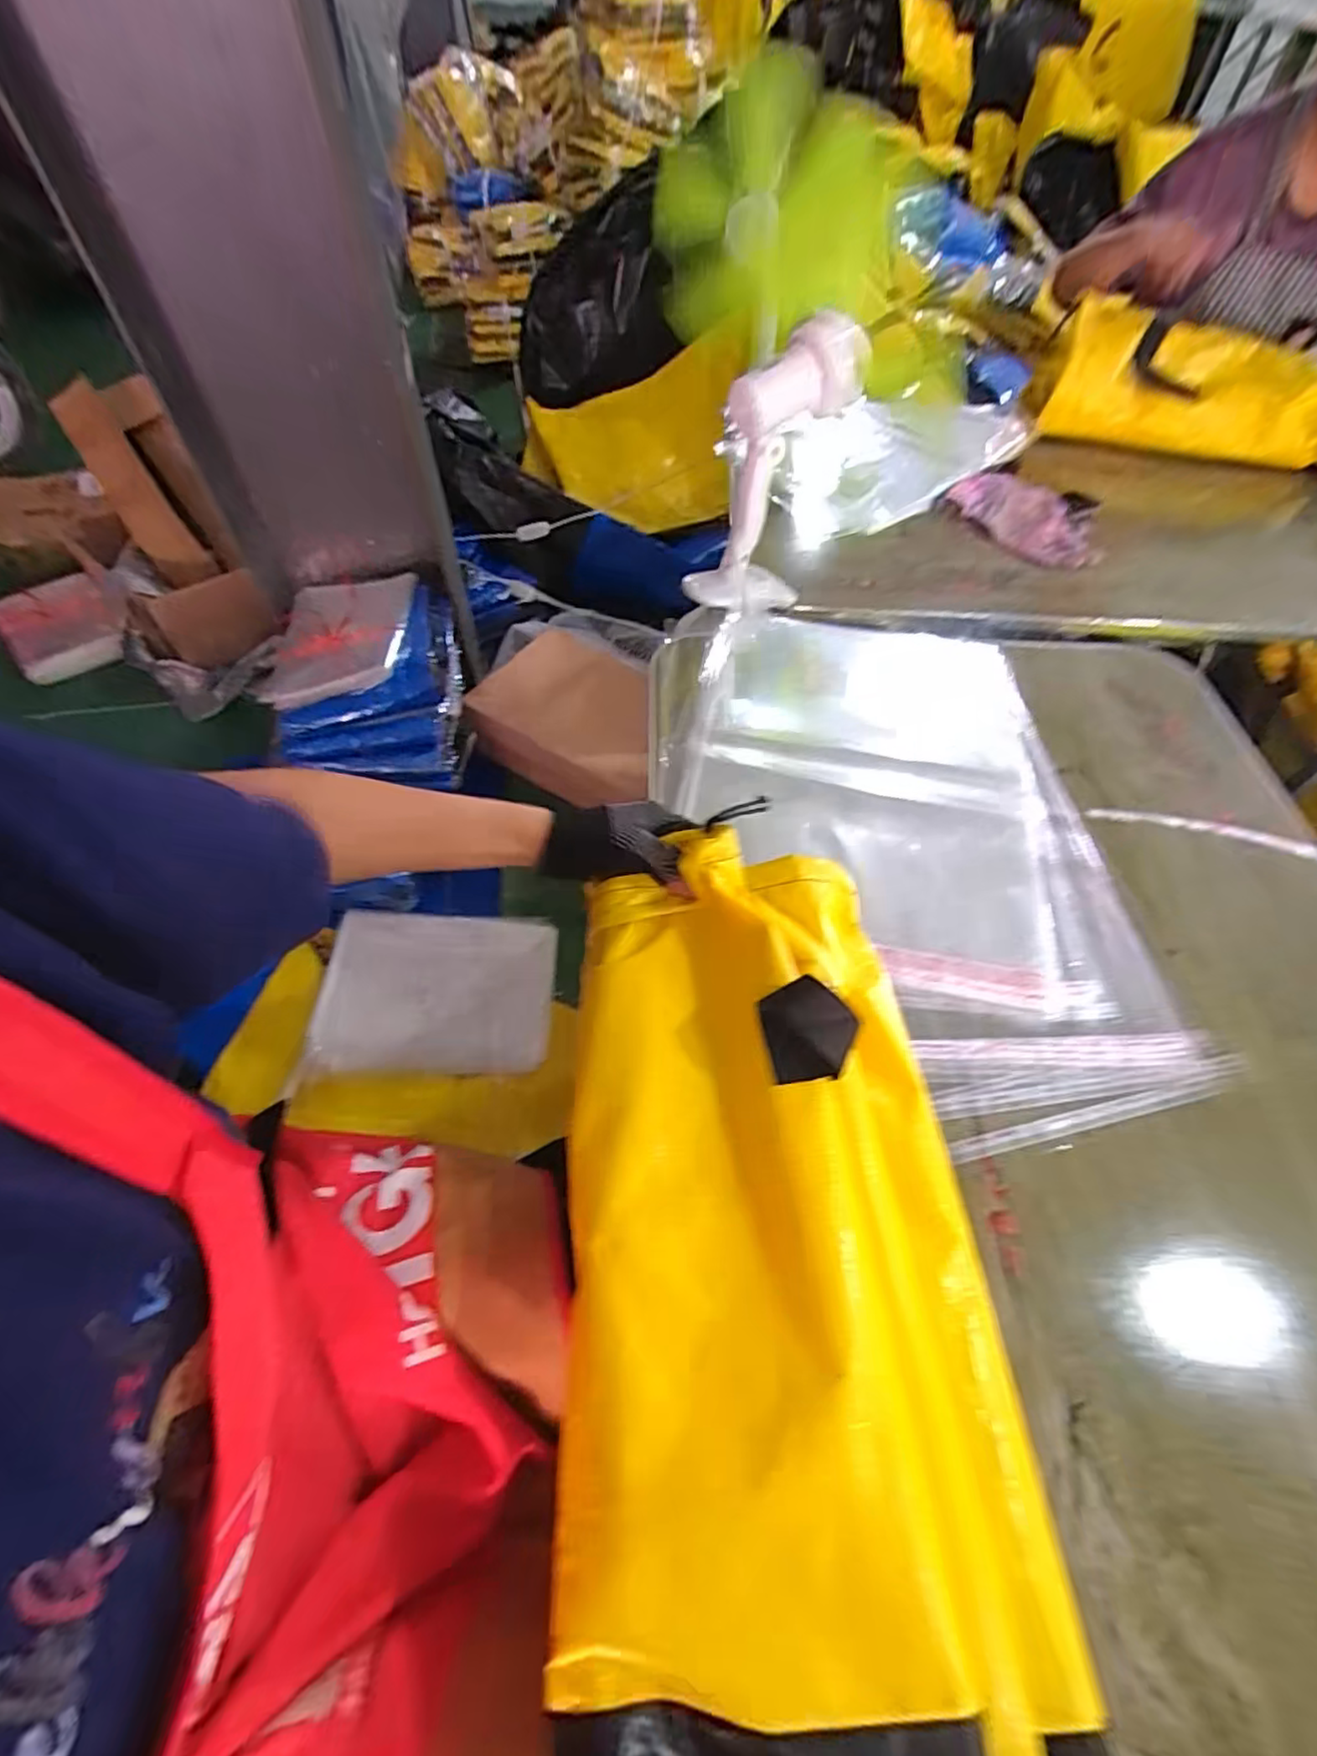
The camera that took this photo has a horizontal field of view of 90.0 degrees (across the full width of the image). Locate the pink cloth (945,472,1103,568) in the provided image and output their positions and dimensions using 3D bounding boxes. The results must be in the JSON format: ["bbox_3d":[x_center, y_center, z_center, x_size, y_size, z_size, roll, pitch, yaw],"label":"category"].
[{"bbox_3d":[0.481,-0.471,0.859,0.102,0.034,0.213,-27,61,-18],"label":"pink cloth"}]

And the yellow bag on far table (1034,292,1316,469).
[{"bbox_3d":[0.777,-0.682,0.936,0.396,0.141,0.175,17,58,10],"label":"yellow bag on far table"}]

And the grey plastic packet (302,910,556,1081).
[{"bbox_3d":[-0.317,0.160,0.950,0.321,0.032,0.240,-1,57,0],"label":"grey plastic packet"}]

